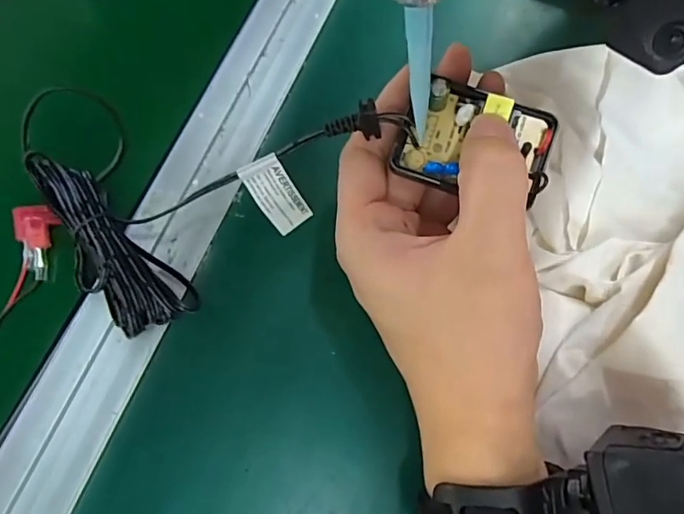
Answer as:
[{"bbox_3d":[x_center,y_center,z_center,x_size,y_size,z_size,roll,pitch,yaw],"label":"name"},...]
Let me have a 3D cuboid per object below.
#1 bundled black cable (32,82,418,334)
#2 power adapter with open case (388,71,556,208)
[{"bbox_3d":[-0.070,-0.048,0.229,0.132,0.054,0.127,-29,73,-14],"label":"bundled black cable"},{"bbox_3d":[0.053,-0.046,0.197,0.059,0.021,0.038,17,89,8],"label":"power adapter with open case"}]

